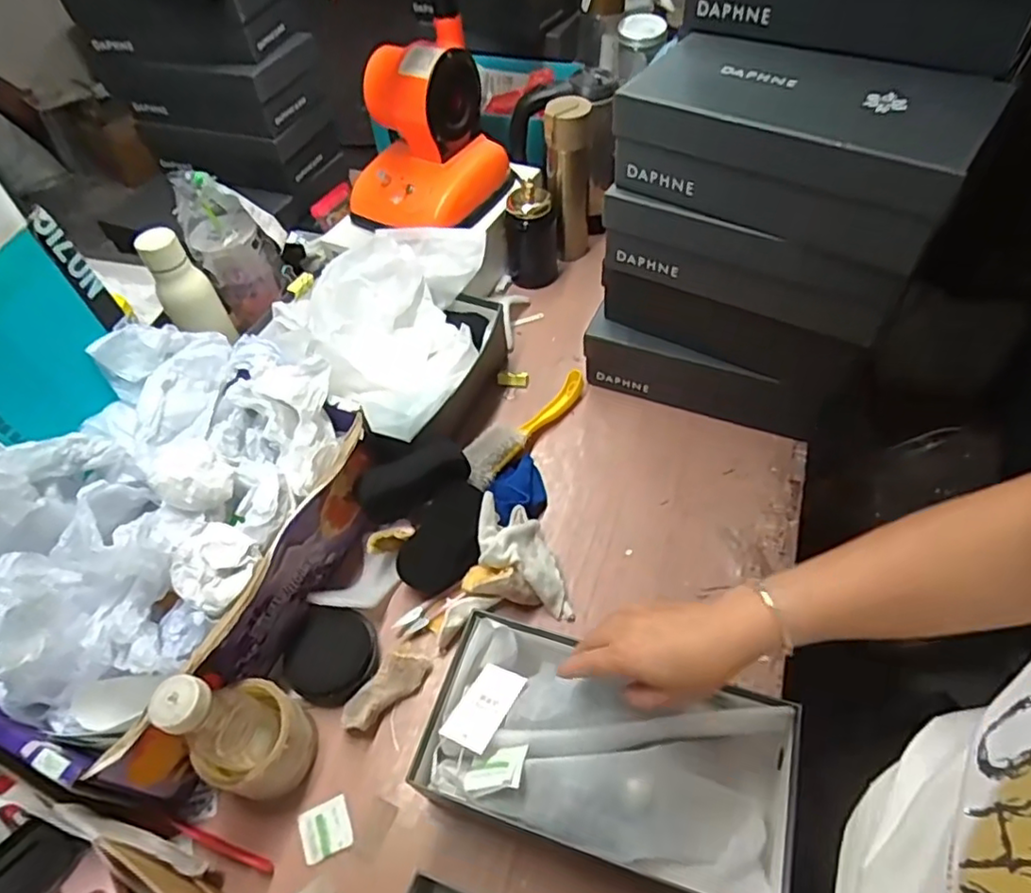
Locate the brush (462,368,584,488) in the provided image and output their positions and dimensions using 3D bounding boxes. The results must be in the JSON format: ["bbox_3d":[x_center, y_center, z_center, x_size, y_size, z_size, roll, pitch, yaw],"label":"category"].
[{"bbox_3d":[0.012,-0.025,0.810,0.047,0.055,0.235,30,61,25],"label":"brush"}]

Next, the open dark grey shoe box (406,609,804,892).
[{"bbox_3d":[0.077,0.263,0.543,0.297,0.091,0.159,14,55,13],"label":"open dark grey shoe box"}]

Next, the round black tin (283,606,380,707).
[{"bbox_3d":[-0.187,0.211,0.642,0.086,0.028,0.092,16,60,-1],"label":"round black tin"}]

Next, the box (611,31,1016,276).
[{"bbox_3d":[0.257,-0.285,0.586,0.285,0.097,0.159,28,60,24],"label":"box"}]

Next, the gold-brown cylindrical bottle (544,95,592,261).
[{"bbox_3d":[0.083,-0.398,0.962,0.069,0.238,0.067,-3,52,3],"label":"gold-brown cylindrical bottle"}]

